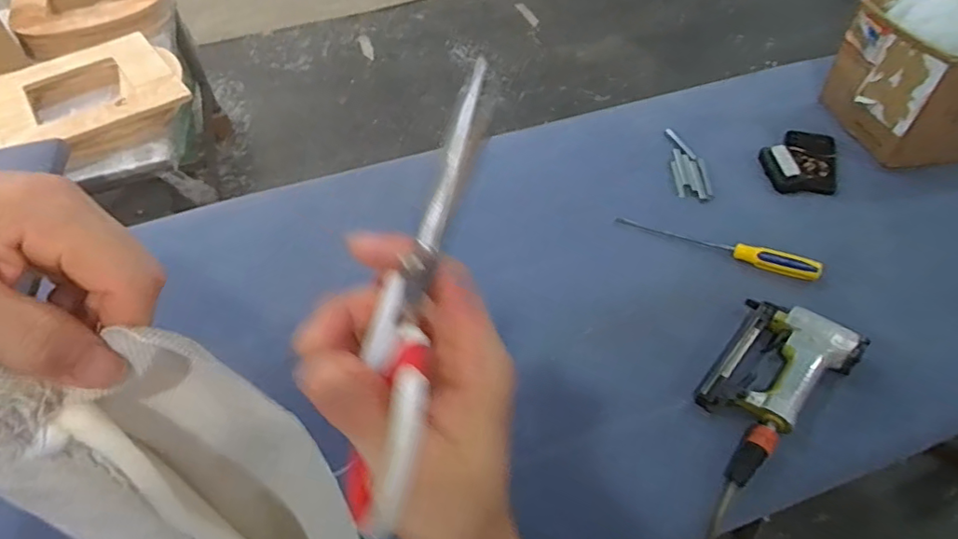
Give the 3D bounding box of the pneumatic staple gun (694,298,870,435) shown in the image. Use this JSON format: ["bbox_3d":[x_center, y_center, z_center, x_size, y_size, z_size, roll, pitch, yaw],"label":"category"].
[{"bbox_3d":[0.366,0.117,0.653,0.133,0.039,0.188,29,56,25],"label":"pneumatic staple gun"}]

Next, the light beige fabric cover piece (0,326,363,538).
[{"bbox_3d":[-0.154,0.173,0.359,0.121,0.412,0.080,-34,55,-22],"label":"light beige fabric cover piece"}]

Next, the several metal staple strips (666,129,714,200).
[{"bbox_3d":[0.363,-0.186,0.947,0.057,0.010,0.185,2,49,4],"label":"several metal staple strips"}]

